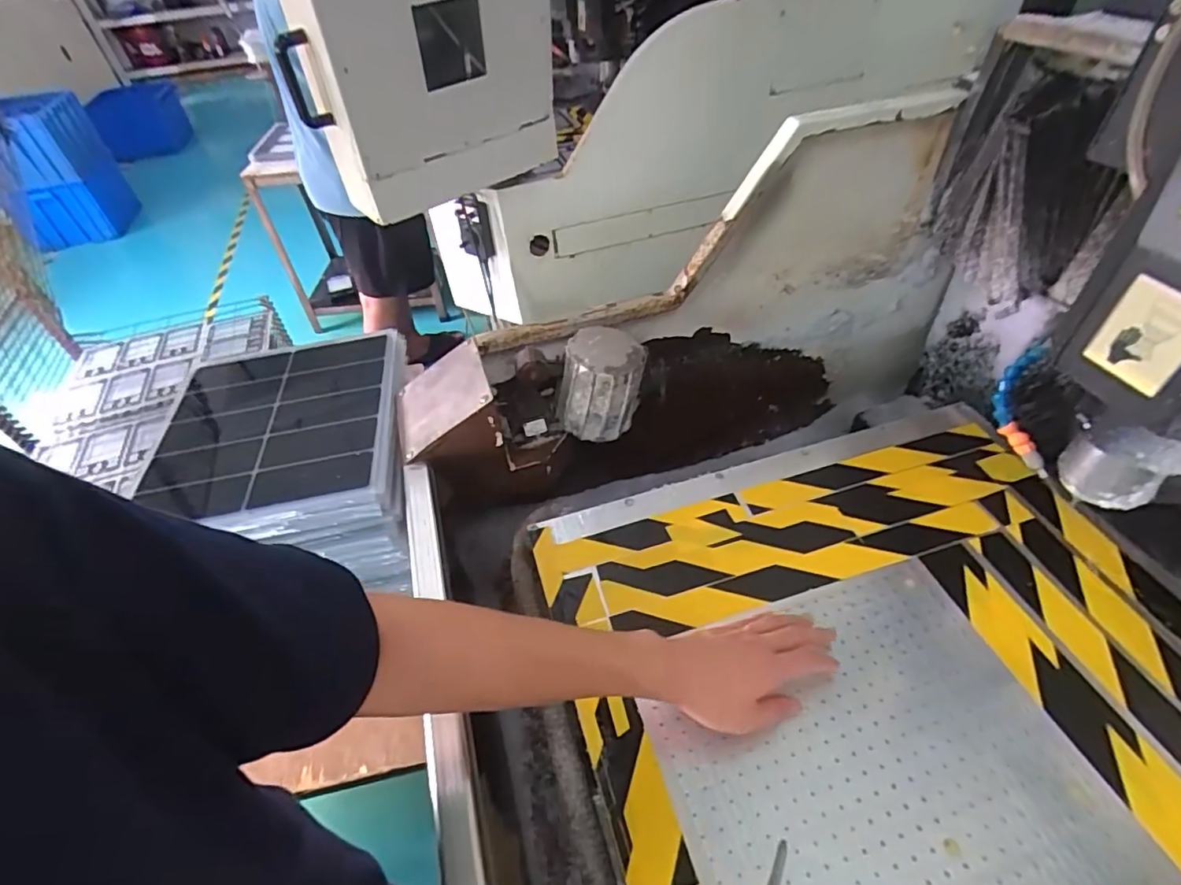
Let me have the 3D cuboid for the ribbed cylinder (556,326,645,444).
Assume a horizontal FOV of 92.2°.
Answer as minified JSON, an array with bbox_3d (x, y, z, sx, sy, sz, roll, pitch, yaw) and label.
[{"bbox_3d":[0.017,-0.072,0.723,0.089,0.118,0.100,25,53,26],"label":"ribbed cylinder"}]

